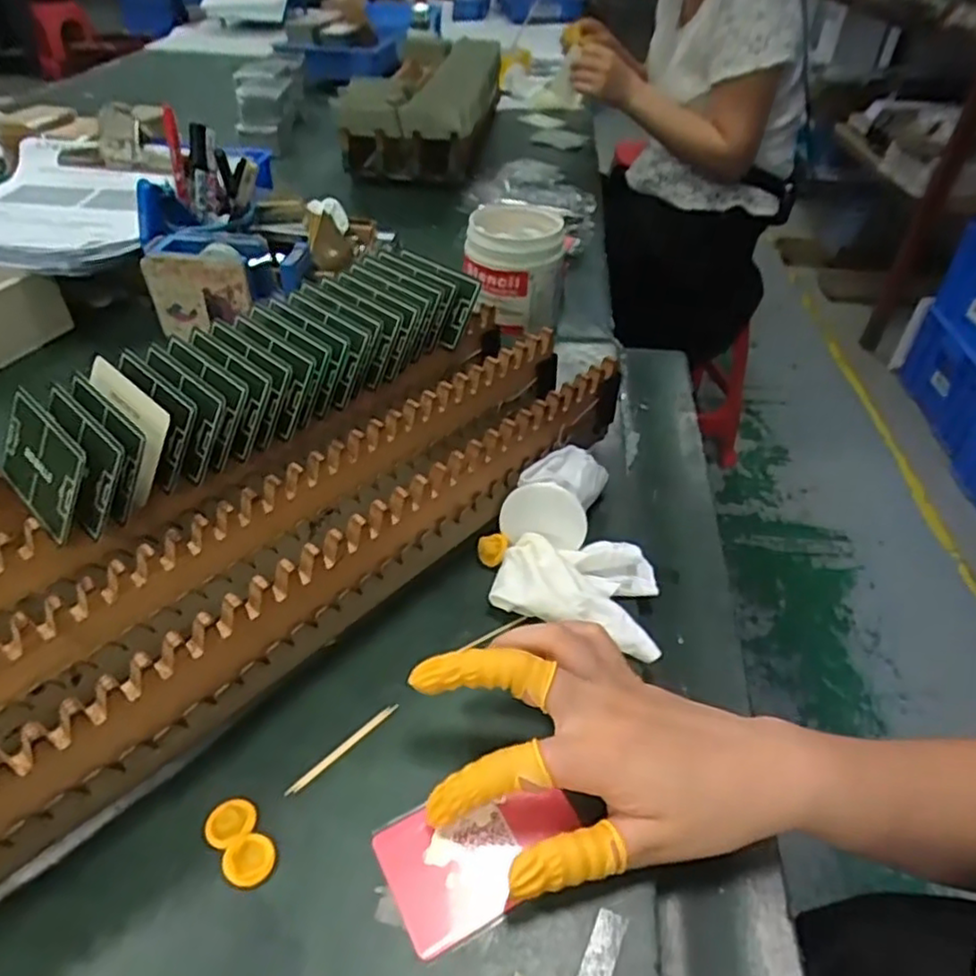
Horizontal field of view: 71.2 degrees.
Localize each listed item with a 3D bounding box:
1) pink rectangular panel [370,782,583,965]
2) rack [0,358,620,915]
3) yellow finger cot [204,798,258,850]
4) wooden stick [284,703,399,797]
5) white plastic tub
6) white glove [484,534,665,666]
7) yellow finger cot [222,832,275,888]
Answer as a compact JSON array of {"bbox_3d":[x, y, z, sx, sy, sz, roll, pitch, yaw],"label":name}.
[{"bbox_3d":[-0.002,0.159,0.302,0.084,0.008,0.056,-20,43,-24],"label":"pink rectangular panel"},{"bbox_3d":[-0.128,0.076,0.325,0.071,0.080,0.545,34,51,31],"label":"rack"},{"bbox_3d":[-0.114,0.147,0.302,0.021,0.004,0.020,1,42,-1],"label":"yellow finger cot"},{"bbox_3d":[-0.071,0.126,0.332,0.064,0.004,0.005,-32,52,-32],"label":"wooden stick"},{"bbox_3d":[0.028,-0.216,0.659,0.090,0.099,0.109,6,42,5],"label":"white plastic tub"},{"bbox_3d":[0.055,0.052,0.396,0.093,0.031,0.069,13,43,12],"label":"white glove"},{"bbox_3d":[-0.102,0.158,0.291,0.021,0.004,0.020,1,42,-1],"label":"yellow finger cot"}]

